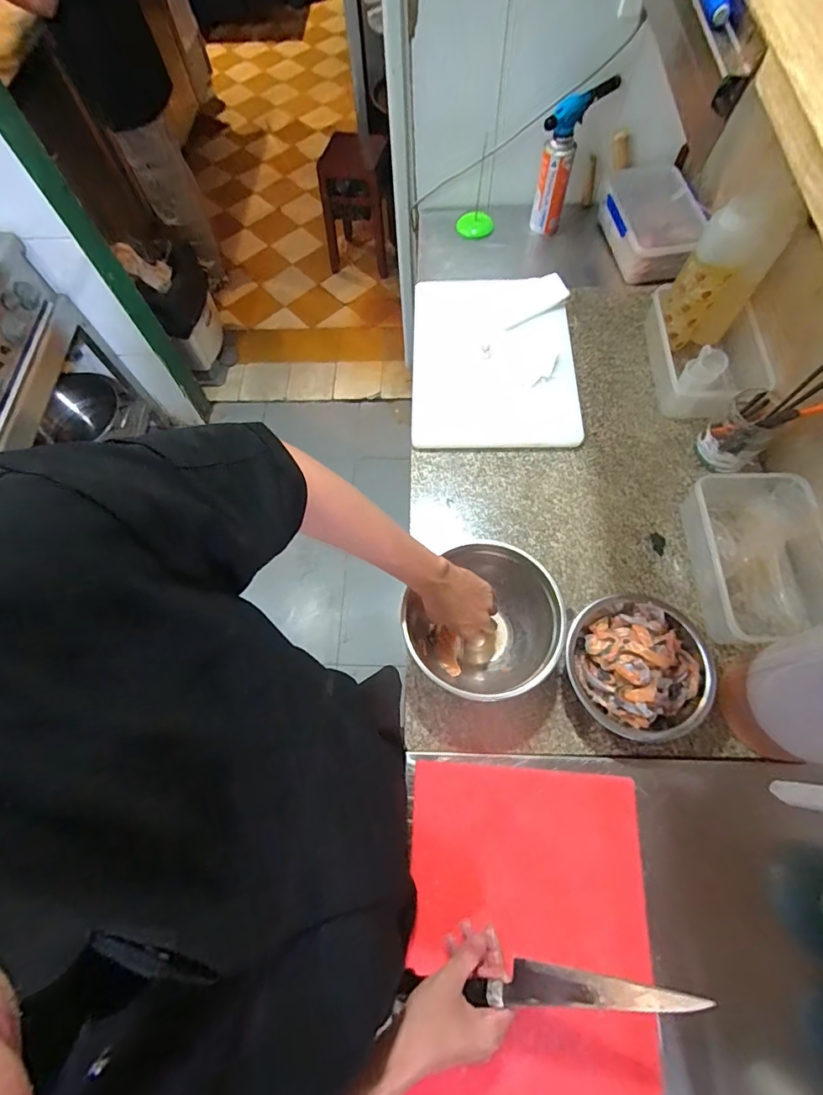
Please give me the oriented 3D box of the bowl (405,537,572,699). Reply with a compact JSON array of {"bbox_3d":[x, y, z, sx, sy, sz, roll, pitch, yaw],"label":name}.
[{"bbox_3d":[0.104,0.109,0.666,0.193,0.117,0.203,-1,67,2],"label":"bowl"}]

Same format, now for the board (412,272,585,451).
[{"bbox_3d":[0.156,-0.361,0.884,0.297,0.021,0.388,1,70,1],"label":"board"}]

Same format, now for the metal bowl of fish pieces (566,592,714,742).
[{"bbox_3d":[0.307,0.162,0.642,0.169,0.085,0.189,7,68,6],"label":"metal bowl of fish pieces"}]

